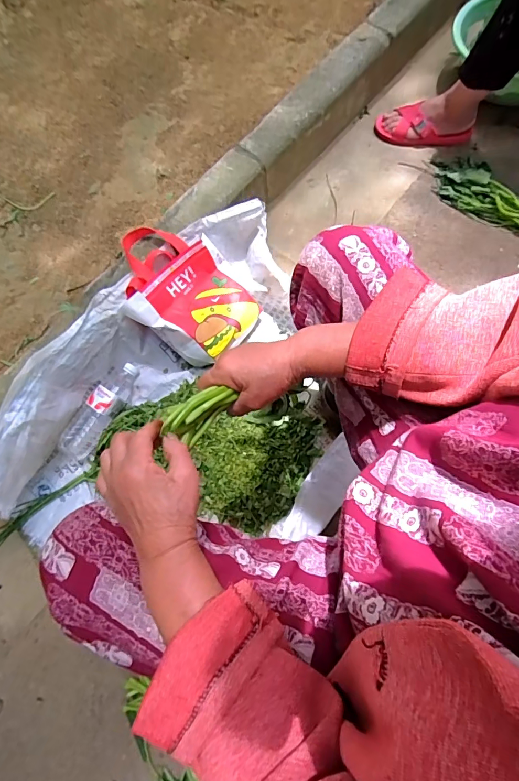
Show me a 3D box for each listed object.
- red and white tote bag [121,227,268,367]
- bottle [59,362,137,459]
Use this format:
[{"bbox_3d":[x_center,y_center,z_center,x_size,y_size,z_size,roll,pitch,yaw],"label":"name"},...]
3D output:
[{"bbox_3d":[-0.159,-0.202,0.840,0.316,0.094,0.215,31,63,-10],"label":"red and white tote bag"},{"bbox_3d":[-0.332,0.036,0.841,0.073,0.051,0.222,33,76,18],"label":"bottle"}]

